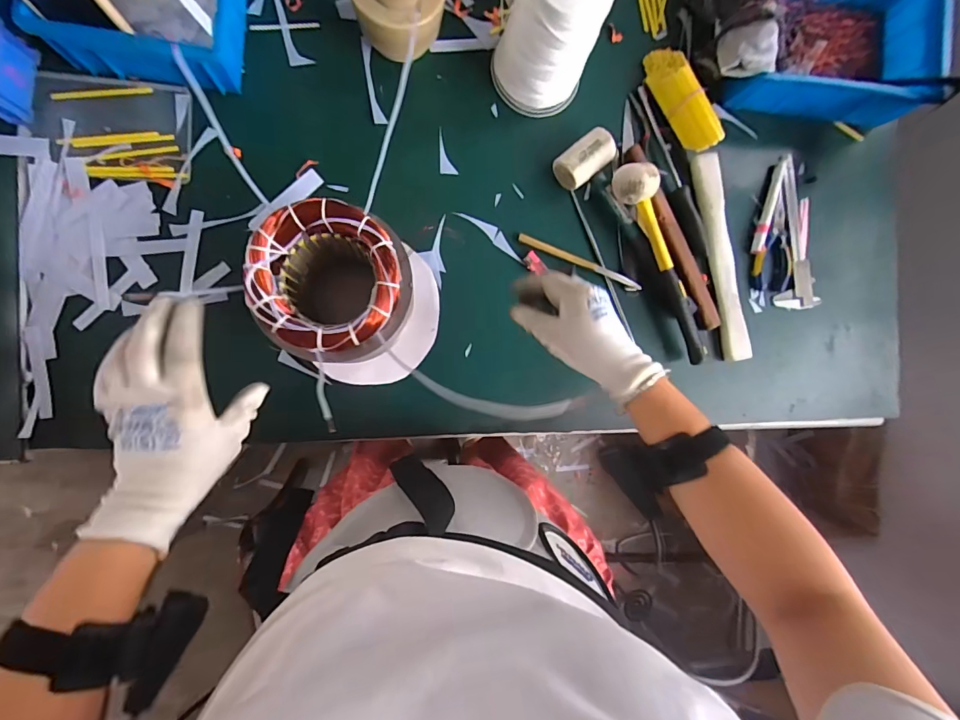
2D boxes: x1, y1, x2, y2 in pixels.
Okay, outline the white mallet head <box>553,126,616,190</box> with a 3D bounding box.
[{"bbox_3d":[0.142,-0.272,0.596,0.076,0.050,0.049,-40,96,-5],"label":"white mallet head"}]

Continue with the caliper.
[{"bbox_3d":[0.466,-0.188,0.652,0.063,0.010,0.224,-10,92,-7],"label":"caliper"}]

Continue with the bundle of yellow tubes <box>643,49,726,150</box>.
[{"bbox_3d":[0.279,-0.366,0.613,0.046,0.053,0.161,-27,94,-6],"label":"bundle of yellow tubes"}]

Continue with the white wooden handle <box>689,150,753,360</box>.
[{"bbox_3d":[0.349,-0.147,0.634,0.036,0.024,0.294,-12,93,-7],"label":"white wooden handle"}]

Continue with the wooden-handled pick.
[{"bbox_3d":[0.141,-0.137,0.614,0.184,0.010,0.015,22,88,-8],"label":"wooden-handled pick"}]

